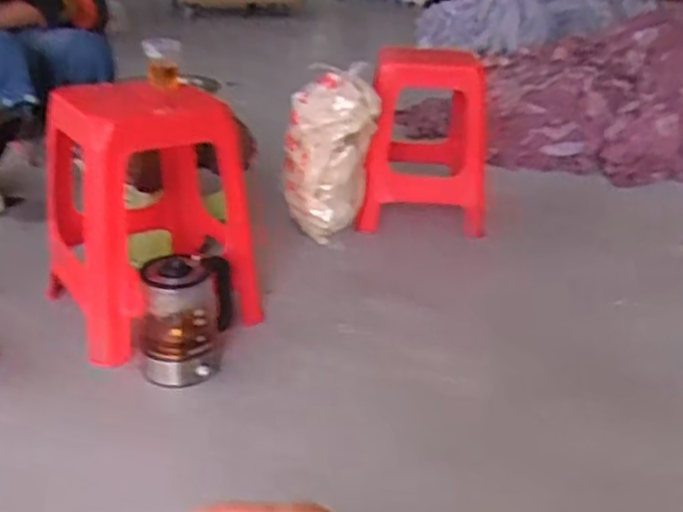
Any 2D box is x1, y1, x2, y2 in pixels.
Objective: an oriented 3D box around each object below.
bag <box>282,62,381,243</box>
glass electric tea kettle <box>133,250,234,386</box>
[{"bbox_3d":[-0.030,-0.238,1.707,0.215,0.384,0.133,1,25,-4],"label":"bag"},{"bbox_3d":[-0.270,0.101,1.219,0.136,0.200,0.144,4,25,2],"label":"glass electric tea kettle"}]

